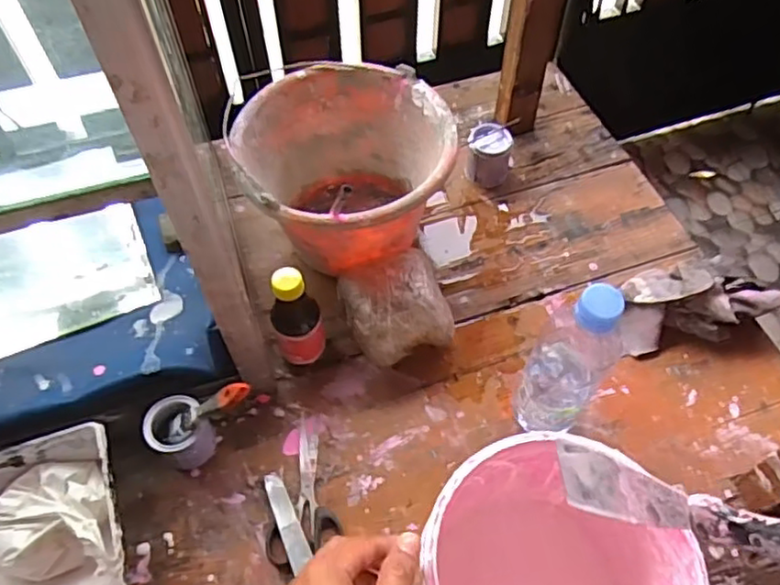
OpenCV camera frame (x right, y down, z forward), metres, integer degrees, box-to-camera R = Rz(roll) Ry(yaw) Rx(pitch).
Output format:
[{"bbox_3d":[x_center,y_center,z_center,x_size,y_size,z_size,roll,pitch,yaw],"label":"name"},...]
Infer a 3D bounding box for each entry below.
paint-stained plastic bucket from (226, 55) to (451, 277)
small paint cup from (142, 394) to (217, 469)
[{"bbox_3d":[-0.049,-0.125,0.757,0.228,0.167,0.232,0,57,1],"label":"paint-stained plastic bucket"},{"bbox_3d":[-0.208,0.140,0.642,0.059,0.070,0.052,32,63,20],"label":"small paint cup"}]

